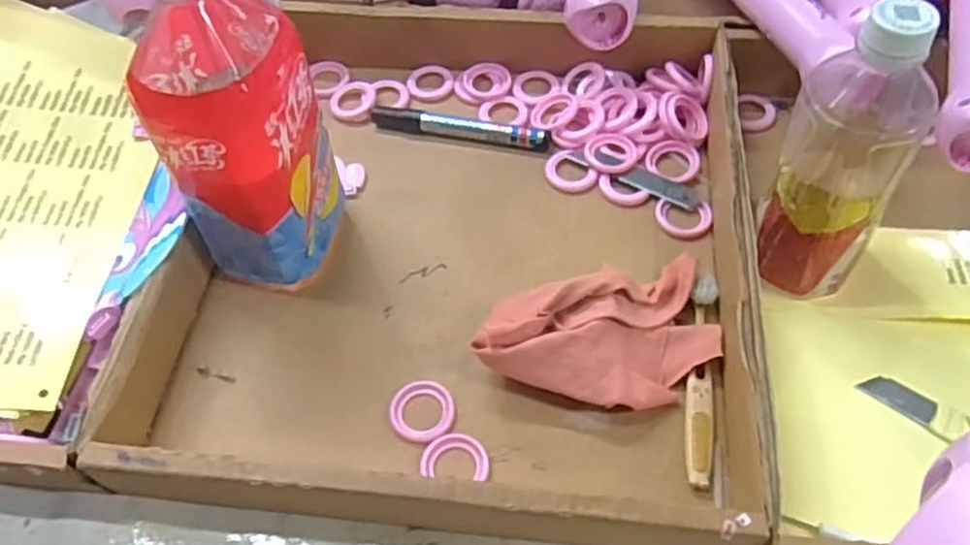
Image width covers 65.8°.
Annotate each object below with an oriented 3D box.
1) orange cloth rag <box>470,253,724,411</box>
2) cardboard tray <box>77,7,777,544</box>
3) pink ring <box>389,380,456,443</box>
[{"bbox_3d":[0.073,0.038,0.439,0.150,0.039,0.086,-19,59,-9],"label":"orange cloth rag"},{"bbox_3d":[-0.011,-0.033,0.482,0.344,0.056,0.377,5,58,6],"label":"cardboard tray"},{"bbox_3d":[-0.036,0.081,0.438,0.037,0.006,0.037,-1,57,2],"label":"pink ring"}]

